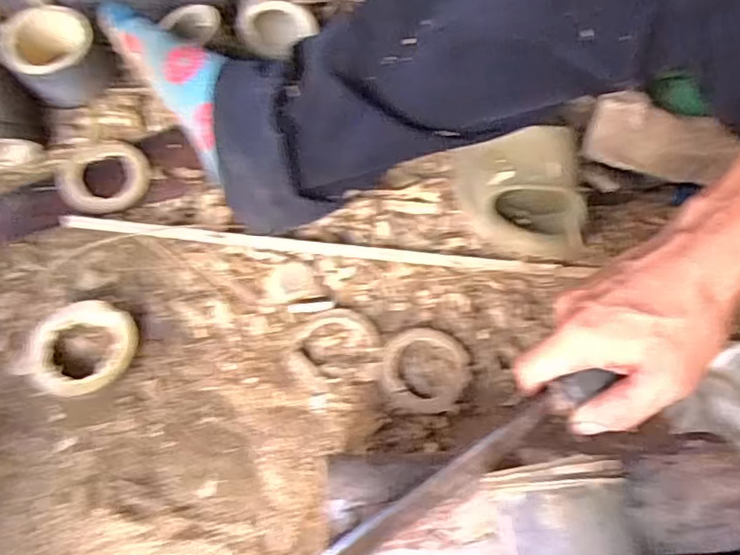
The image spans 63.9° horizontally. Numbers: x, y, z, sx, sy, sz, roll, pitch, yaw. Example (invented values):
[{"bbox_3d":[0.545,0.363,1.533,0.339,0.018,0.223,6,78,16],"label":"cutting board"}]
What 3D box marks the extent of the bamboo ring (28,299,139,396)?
[{"bbox_3d":[-0.213,0.054,0.446,0.076,0.023,0.067,-36,68,-20],"label":"bamboo ring"}]

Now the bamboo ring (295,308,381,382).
[{"bbox_3d":[-0.025,0.049,0.470,0.063,0.008,0.056,-23,64,-15],"label":"bamboo ring"}]

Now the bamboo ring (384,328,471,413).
[{"bbox_3d":[0.043,0.071,0.460,0.064,0.010,0.068,1,61,-2],"label":"bamboo ring"}]

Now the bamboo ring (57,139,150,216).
[{"bbox_3d":[-0.236,-0.090,0.526,0.076,0.013,0.074,1,61,-2],"label":"bamboo ring"}]

